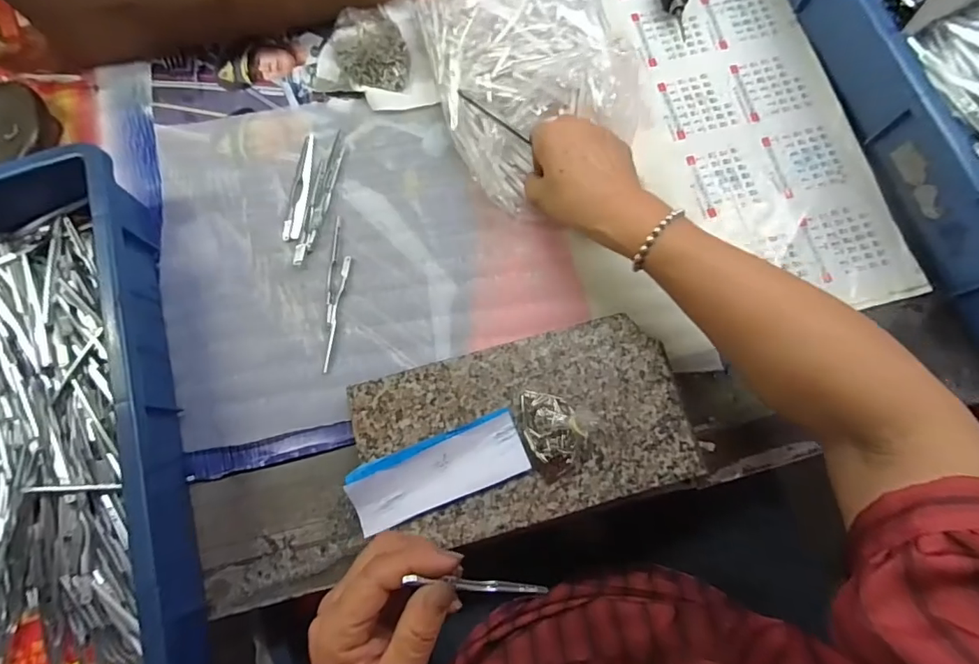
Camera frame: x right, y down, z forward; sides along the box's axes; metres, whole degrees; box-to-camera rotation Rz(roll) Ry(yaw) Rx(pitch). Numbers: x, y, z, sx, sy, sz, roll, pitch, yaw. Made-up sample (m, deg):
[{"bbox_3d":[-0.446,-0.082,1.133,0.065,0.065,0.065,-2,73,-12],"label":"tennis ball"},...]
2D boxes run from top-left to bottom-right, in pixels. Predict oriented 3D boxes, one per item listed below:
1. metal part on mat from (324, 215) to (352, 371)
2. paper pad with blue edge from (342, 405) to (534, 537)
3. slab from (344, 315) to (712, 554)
[{"bbox_3d":[-0.134,-0.035,0.424,0.020,0.005,0.136,4,76,3],"label":"metal part on mat"},{"bbox_3d":[-0.037,0.102,0.358,0.128,0.010,0.049,-21,77,-3],"label":"paper pad with blue edge"},{"bbox_3d":[0.024,0.077,0.381,0.238,0.033,0.132,-15,76,-2],"label":"slab"}]

